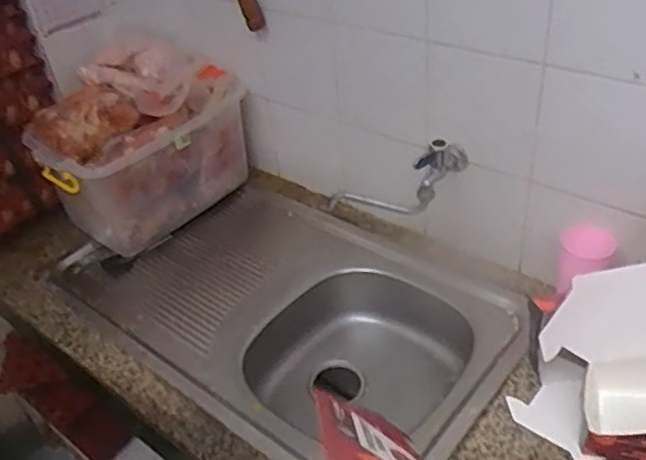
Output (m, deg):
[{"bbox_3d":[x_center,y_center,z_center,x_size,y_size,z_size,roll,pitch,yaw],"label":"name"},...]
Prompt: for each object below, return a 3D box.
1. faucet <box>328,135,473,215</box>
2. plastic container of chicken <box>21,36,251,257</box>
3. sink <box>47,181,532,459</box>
[{"bbox_3d":[0.129,-0.076,1.174,0.268,0.110,0.112,-22,24,39],"label":"faucet"},{"bbox_3d":[-0.378,-0.177,1.361,0.247,0.339,0.384,24,47,34],"label":"plastic container of chicken"},{"bbox_3d":[-0.080,0.184,1.245,0.853,0.181,0.489,24,47,33],"label":"sink"}]

